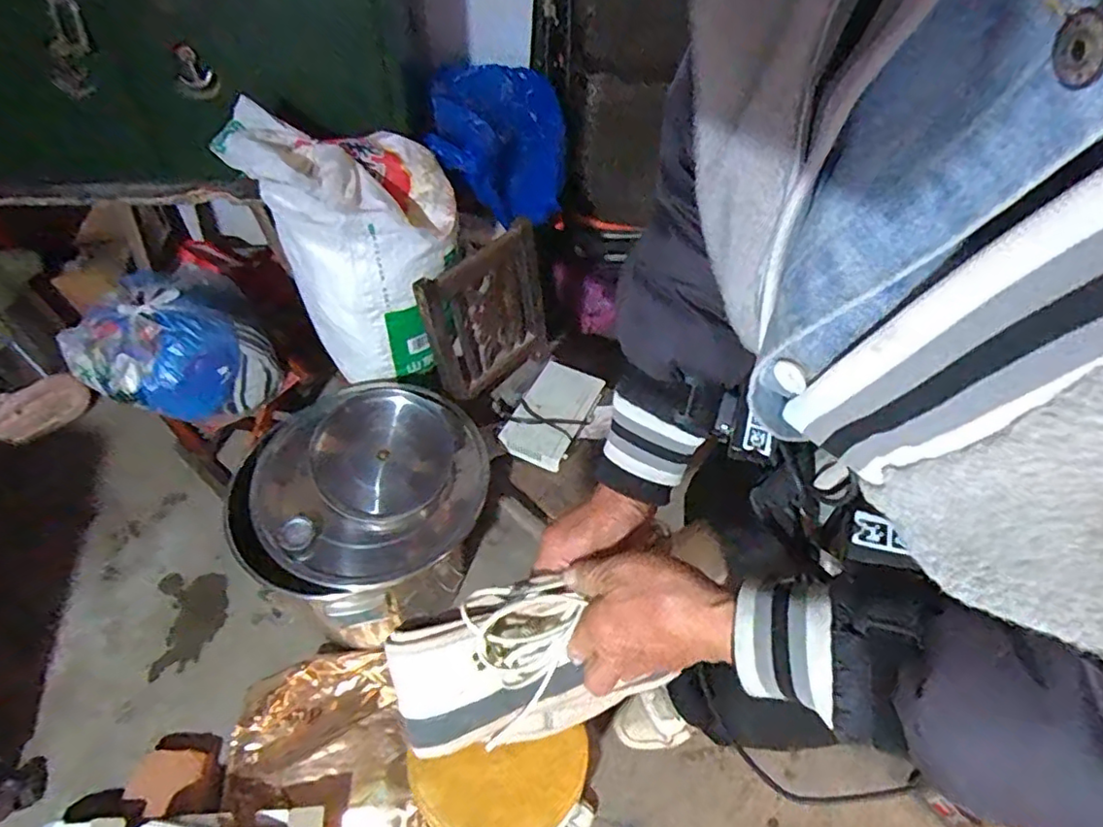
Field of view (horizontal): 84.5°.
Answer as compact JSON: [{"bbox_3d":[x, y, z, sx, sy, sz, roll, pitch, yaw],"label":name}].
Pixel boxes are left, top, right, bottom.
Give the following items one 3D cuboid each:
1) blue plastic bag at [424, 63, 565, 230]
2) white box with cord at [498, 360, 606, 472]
[{"bbox_3d":[-0.098,-0.552,1.252,0.260,0.199,0.394,0,54,-2],"label":"blue plastic bag"},{"bbox_3d":[0.003,-0.007,1.148,0.129,0.031,0.233,22,56,14],"label":"white box with cord"}]

